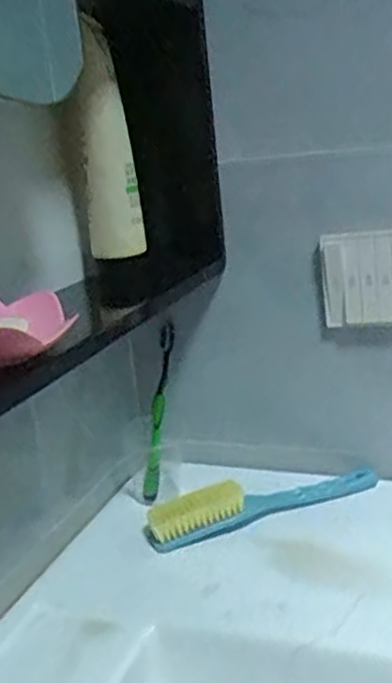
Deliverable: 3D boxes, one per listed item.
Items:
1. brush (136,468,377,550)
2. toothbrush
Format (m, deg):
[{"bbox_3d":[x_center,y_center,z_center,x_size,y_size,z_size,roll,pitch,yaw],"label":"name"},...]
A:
[{"bbox_3d":[0.066,0.149,0.669,0.231,0.039,0.033,-10,16,-15],"label":"brush"},{"bbox_3d":[-0.037,0.071,0.719,0.017,0.178,0.022,2,-11,22],"label":"toothbrush"}]

